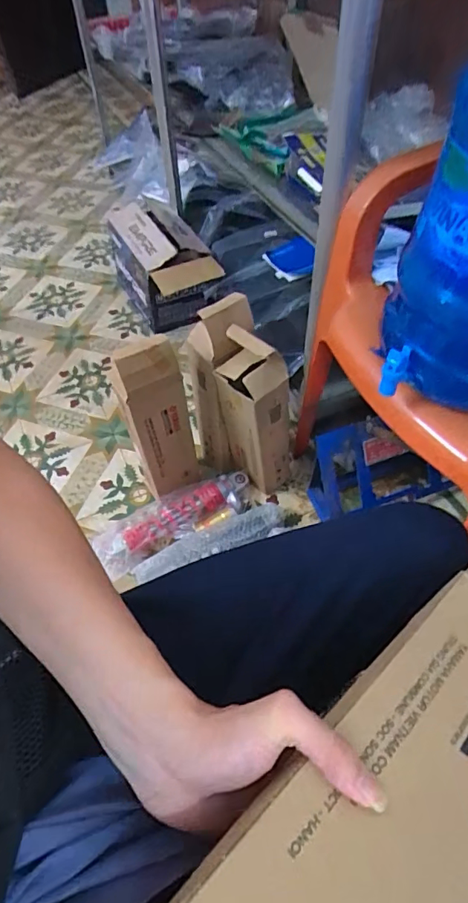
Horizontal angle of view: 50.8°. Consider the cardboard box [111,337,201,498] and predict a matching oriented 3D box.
[{"bbox_3d":[-0.129,-0.046,0.875,0.103,0.338,0.052,-12,54,-8],"label":"cardboard box"}]

